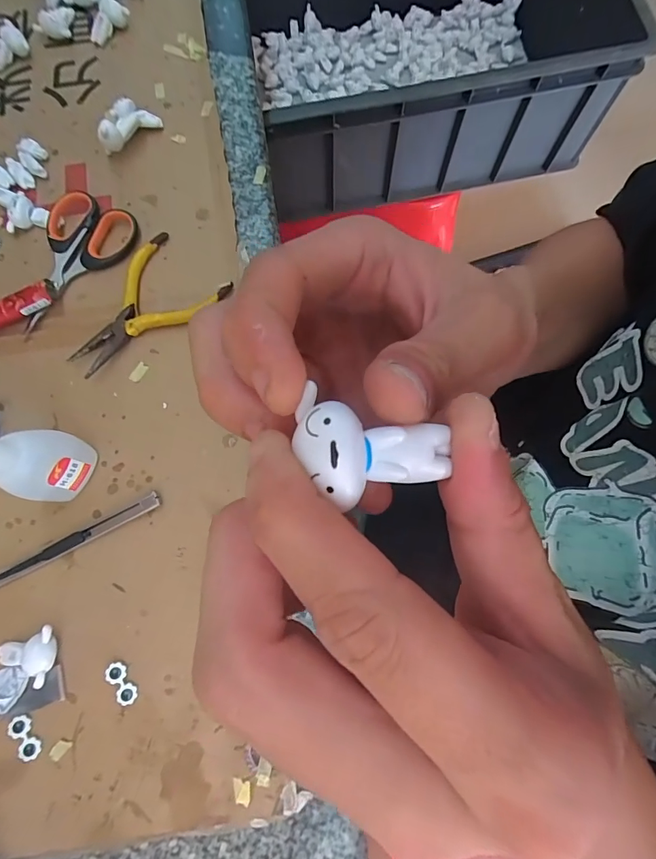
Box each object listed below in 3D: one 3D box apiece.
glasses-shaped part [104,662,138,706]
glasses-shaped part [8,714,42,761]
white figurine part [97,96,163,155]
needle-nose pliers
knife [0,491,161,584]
[{"bbox_3d":[-0.131,0.160,0.268,0.013,0.005,0.027,-34,80,-6],"label":"glasses-shaped part"},{"bbox_3d":[-0.188,0.191,0.262,0.014,0.004,0.026,-28,79,-5],"label":"glasses-shaped part"},{"bbox_3d":[-0.166,-0.250,0.346,0.024,0.029,0.051,42,81,9],"label":"white figurine part"},{"bbox_3d":[-0.143,-0.091,0.320,0.073,0.012,0.117,44,82,9],"label":"needle-nose pliers"},{"bbox_3d":[-0.183,0.081,0.286,0.150,0.007,0.011,-27,79,-5],"label":"knife"}]

